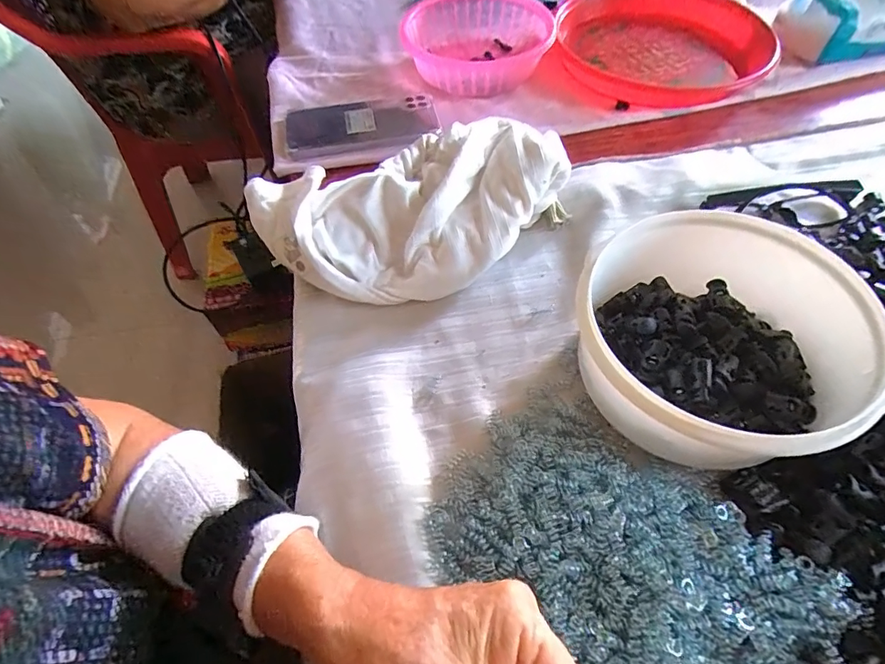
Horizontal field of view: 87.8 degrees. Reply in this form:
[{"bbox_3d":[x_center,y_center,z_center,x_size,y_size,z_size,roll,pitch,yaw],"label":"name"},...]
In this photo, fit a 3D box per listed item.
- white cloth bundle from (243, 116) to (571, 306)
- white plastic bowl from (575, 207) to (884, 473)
[{"bbox_3d":[-0.025,-0.107,0.394,0.252,0.064,0.155,-23,58,-11],"label":"white cloth bundle"},{"bbox_3d":[0.170,0.011,0.294,0.164,0.087,0.154,-2,57,3],"label":"white plastic bowl"}]

